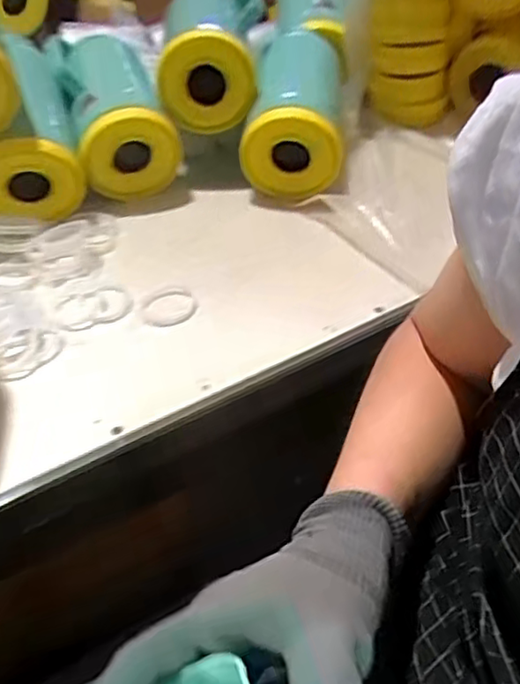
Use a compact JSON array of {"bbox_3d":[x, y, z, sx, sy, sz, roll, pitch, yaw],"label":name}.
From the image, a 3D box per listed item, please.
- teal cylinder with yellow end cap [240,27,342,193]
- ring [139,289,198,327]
[{"bbox_3d":[0.062,-0.417,1.102,0.155,0.144,0.363,2,43,4],"label":"teal cylinder with yellow end cap"},{"bbox_3d":[-0.112,-0.041,0.758,0.074,0.014,0.058,-30,61,-35],"label":"ring"}]

